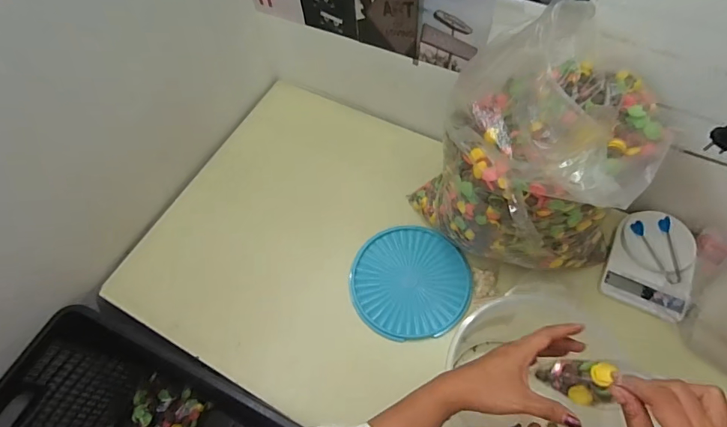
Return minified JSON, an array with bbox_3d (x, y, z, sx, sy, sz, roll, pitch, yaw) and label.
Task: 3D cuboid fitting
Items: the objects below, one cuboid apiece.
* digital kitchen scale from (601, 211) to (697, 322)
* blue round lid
[{"bbox_3d":[0.491,0.081,0.712,0.127,0.040,0.172,21,65,14],"label":"digital kitchen scale"},{"bbox_3d":[0.083,0.117,0.748,0.202,0.018,0.200,-2,62,3],"label":"blue round lid"}]

